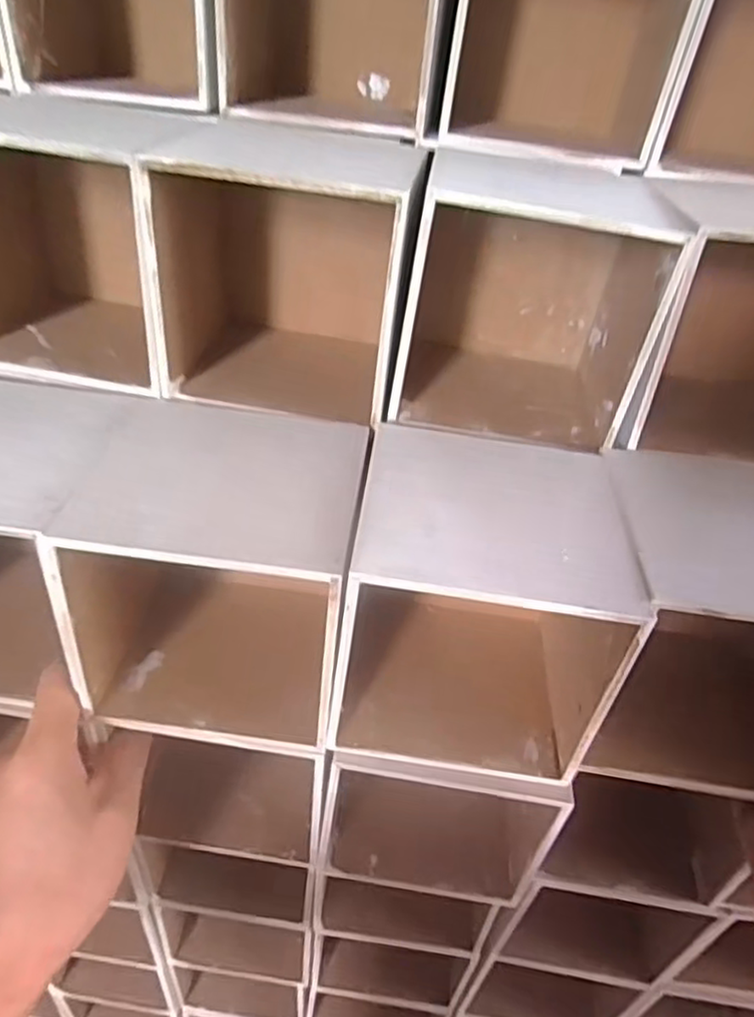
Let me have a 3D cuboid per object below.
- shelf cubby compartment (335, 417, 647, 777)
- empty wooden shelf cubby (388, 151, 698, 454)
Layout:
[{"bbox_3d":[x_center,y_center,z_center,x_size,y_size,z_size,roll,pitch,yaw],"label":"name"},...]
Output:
[{"bbox_3d":[0.043,0.043,0.309,0.118,0.115,0.110,9,38,4],"label":"shelf cubby compartment"},{"bbox_3d":[0.074,-0.106,0.342,0.113,0.109,0.115,9,38,4],"label":"empty wooden shelf cubby"}]

